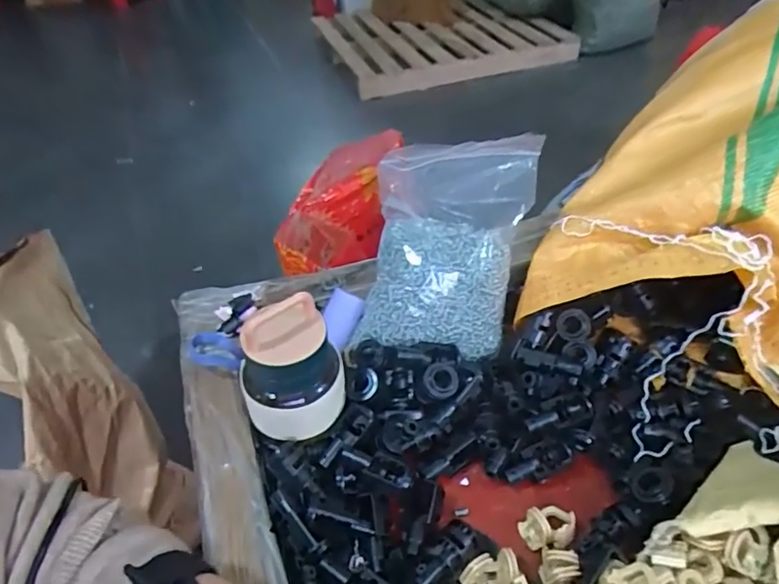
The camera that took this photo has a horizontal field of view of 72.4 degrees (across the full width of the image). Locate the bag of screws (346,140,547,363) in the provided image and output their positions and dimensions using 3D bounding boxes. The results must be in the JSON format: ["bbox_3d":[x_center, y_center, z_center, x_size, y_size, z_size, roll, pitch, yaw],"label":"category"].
[{"bbox_3d":[0.055,-0.053,0.475,0.118,0.135,0.191,13,45,17],"label":"bag of screws"}]

